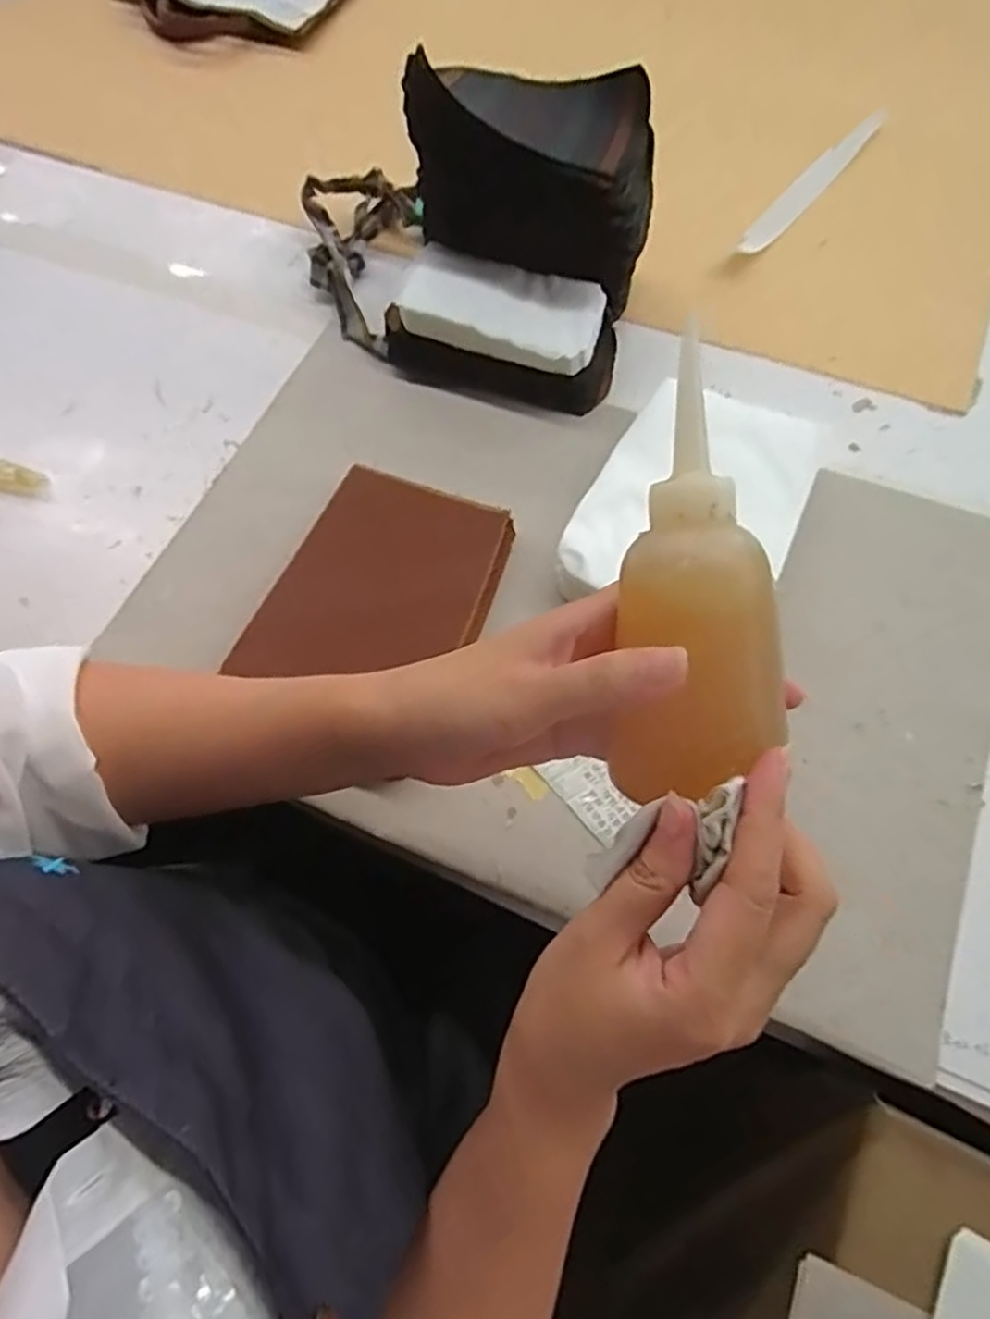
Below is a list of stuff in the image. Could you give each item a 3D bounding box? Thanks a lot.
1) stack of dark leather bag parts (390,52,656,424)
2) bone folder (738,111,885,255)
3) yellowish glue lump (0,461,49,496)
[{"bbox_3d":[0.017,-0.310,0.531,0.176,0.150,0.166,16,68,8],"label":"stack of dark leather bag parts"},{"bbox_3d":[0.284,-0.430,0.648,0.025,0.006,0.214,39,76,10],"label":"bone folder"},{"bbox_3d":[-0.377,-0.141,0.549,0.081,0.009,0.022,11,67,6],"label":"yellowish glue lump"}]

